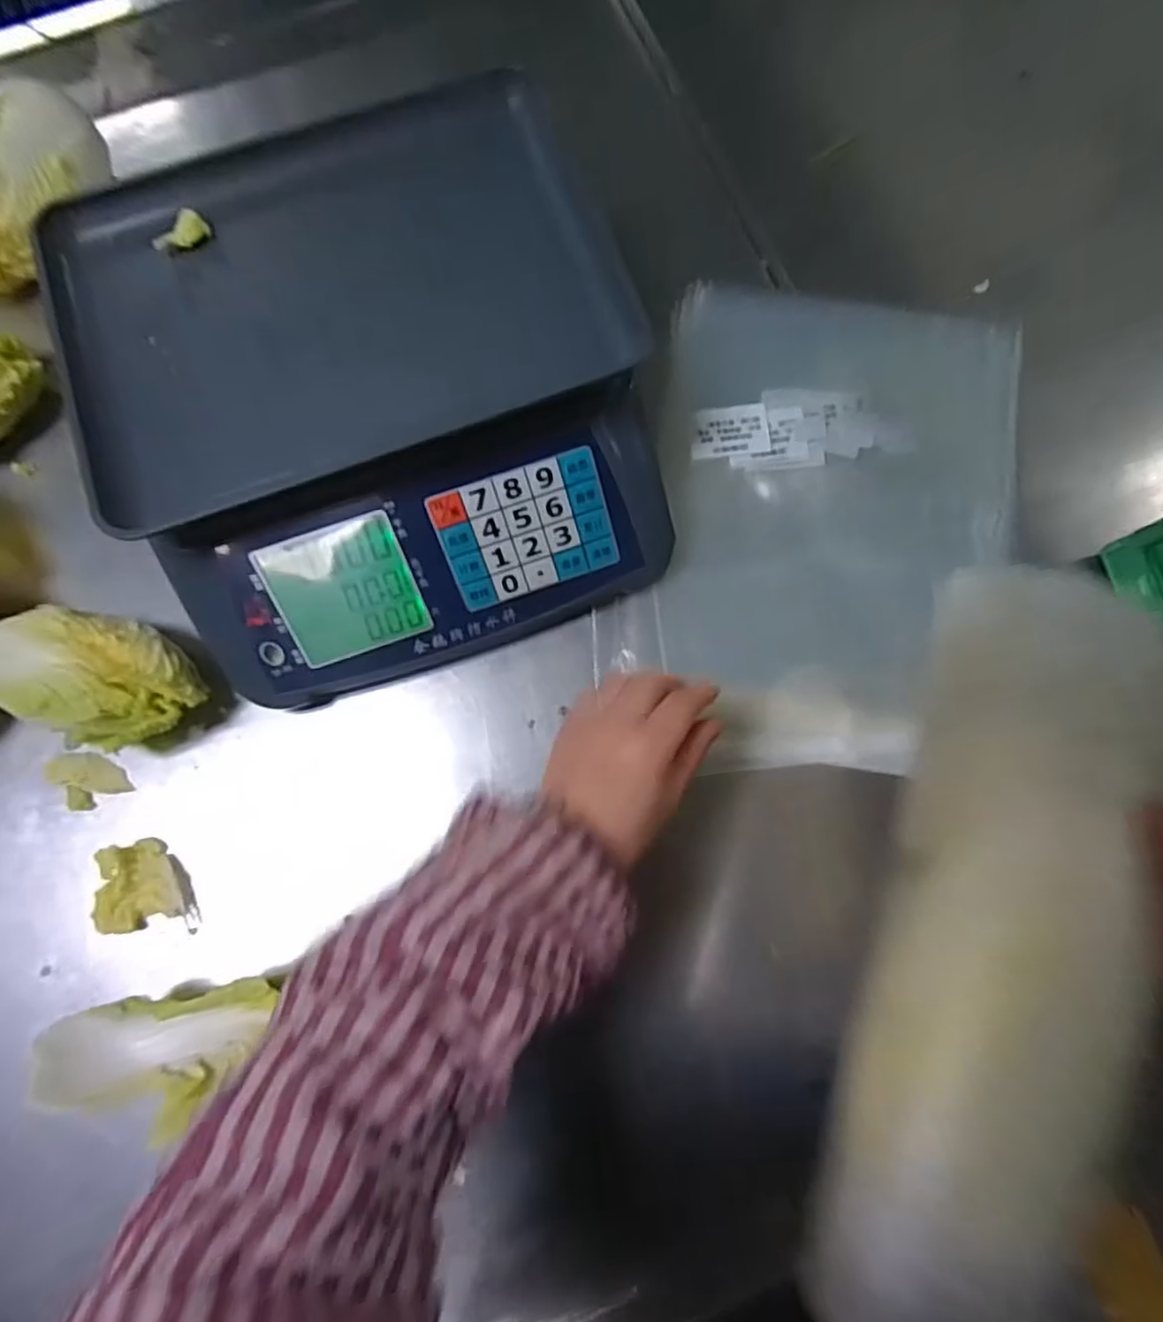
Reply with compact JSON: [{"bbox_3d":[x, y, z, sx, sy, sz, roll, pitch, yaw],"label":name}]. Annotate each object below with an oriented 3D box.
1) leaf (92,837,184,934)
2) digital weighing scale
[{"bbox_3d":[-0.306,0.155,0.458,0.052,0.032,0.057,-13,78,-3],"label":"leaf"},{"bbox_3d":[-0.138,-0.181,0.453,0.322,0.133,0.348,-19,78,-4],"label":"digital weighing scale"}]

